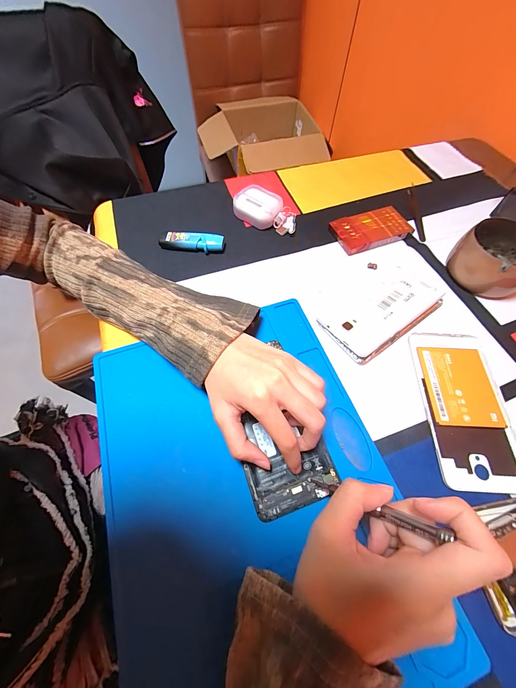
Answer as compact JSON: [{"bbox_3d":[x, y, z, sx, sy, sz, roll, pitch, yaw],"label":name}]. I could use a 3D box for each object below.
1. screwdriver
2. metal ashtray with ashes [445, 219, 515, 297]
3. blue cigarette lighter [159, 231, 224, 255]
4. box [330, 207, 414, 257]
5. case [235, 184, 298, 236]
[{"bbox_3d":[0.070,0.107,0.181,0.008,0.101,0.008,42,65,-13],"label":"screwdriver"},{"bbox_3d":[0.287,-0.103,0.327,0.086,0.046,0.085,-39,69,-19],"label":"metal ashtray with ashes"},{"bbox_3d":[-0.087,-0.132,0.354,0.083,0.019,0.019,7,62,3],"label":"blue cigarette lighter"},{"bbox_3d":[0.155,-0.157,0.372,0.101,0.017,0.056,-20,64,-11],"label":"box"},{"bbox_3d":[0.014,-0.184,0.379,0.090,0.030,0.050,38,68,18],"label":"case"}]

